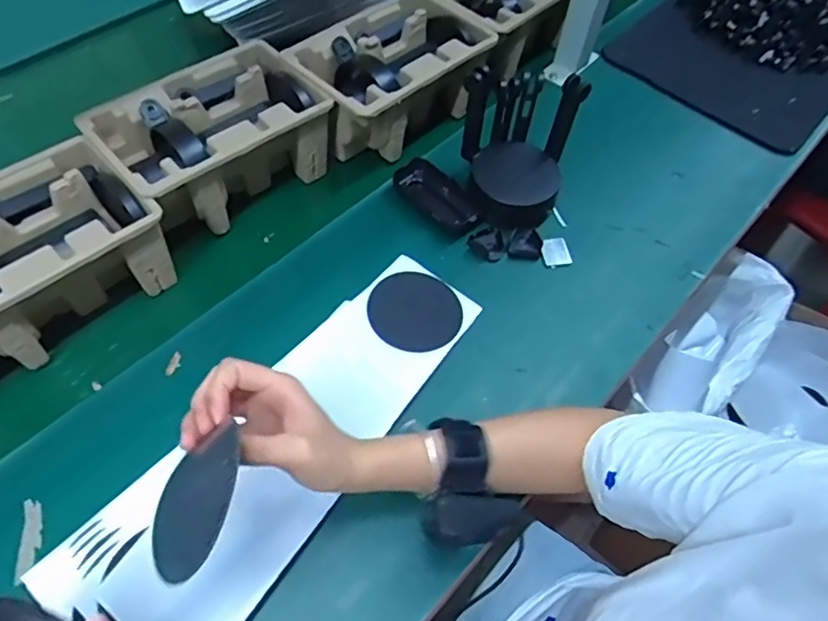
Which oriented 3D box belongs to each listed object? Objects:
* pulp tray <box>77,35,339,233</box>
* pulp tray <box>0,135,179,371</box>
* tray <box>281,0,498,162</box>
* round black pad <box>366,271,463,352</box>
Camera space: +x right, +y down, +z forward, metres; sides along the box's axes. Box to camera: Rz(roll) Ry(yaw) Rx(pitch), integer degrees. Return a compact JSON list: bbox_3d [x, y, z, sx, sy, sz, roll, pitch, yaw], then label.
[{"bbox_3d":[-0.215,-0.181,0.621,0.221,0.098,0.144,-36,64,-26],"label":"pulp tray"},{"bbox_3d":[-0.358,-0.037,0.534,0.141,0.115,0.216,40,61,22],"label":"pulp tray"},{"bbox_3d":[-0.027,-0.280,0.691,0.147,0.098,0.223,38,60,21],"label":"tray"},{"bbox_3d":[0.002,0.000,0.565,0.093,0.006,0.088,9,54,-13],"label":"round black pad"}]

